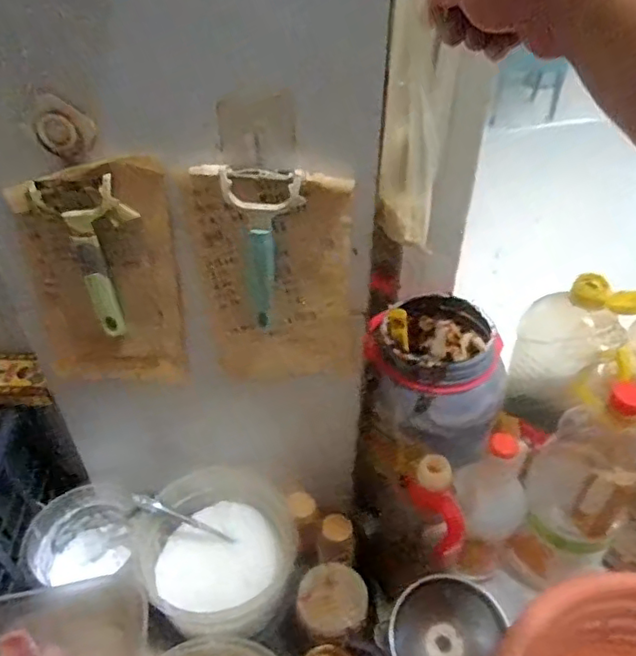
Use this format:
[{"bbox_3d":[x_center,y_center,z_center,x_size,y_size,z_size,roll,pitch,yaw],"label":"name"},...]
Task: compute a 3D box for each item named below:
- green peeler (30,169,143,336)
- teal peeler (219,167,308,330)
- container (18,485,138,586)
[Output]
[{"bbox_3d":[-0.185,-0.054,0.504,0.071,0.155,0.013,-9,41,-11],"label":"green peeler"},{"bbox_3d":[-0.043,-0.060,0.493,0.060,0.158,0.027,5,41,5],"label":"teal peeler"},{"bbox_3d":[-0.286,0.257,0.723,0.105,0.081,0.098,1,40,0],"label":"container"}]

